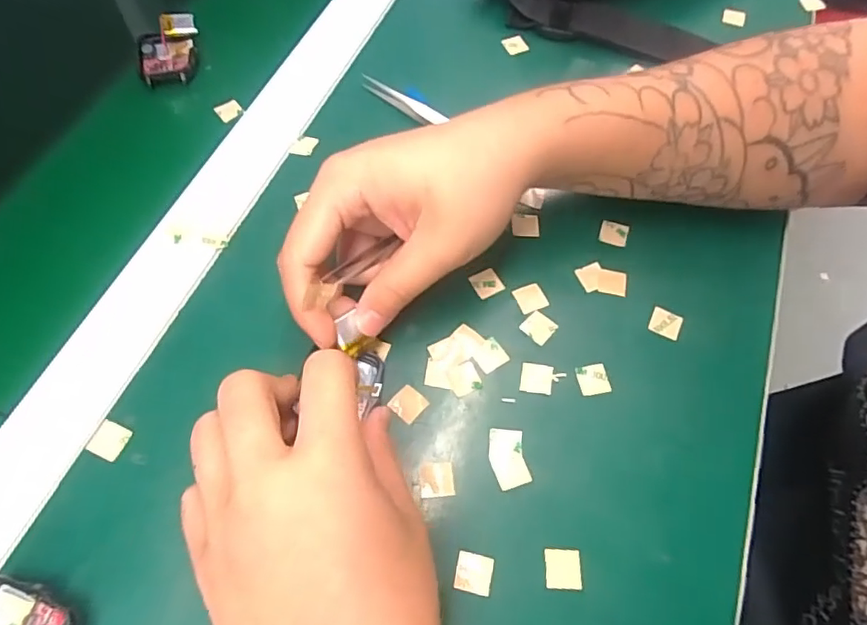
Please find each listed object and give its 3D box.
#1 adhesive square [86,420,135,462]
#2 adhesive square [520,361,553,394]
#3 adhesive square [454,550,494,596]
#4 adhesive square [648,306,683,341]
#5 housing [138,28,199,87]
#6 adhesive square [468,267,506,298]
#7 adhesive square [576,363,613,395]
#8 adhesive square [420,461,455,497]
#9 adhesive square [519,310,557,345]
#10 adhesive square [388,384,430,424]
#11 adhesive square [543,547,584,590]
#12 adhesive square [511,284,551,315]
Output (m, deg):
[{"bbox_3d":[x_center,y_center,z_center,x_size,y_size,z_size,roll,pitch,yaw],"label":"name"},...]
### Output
[{"bbox_3d":[-0.151,0.059,0.260,0.016,0.004,0.016,21,64,8],"label":"adhesive square"},{"bbox_3d":[0.052,0.033,0.283,0.016,0.004,0.016,9,63,2],"label":"adhesive square"},{"bbox_3d":[0.018,0.112,0.241,0.015,0.004,0.015,12,63,4],"label":"adhesive square"},{"bbox_3d":[0.125,0.005,0.302,0.016,0.004,0.016,23,64,9],"label":"adhesive square"},{"bbox_3d":[-0.182,-0.177,0.384,0.037,0.011,0.050,-14,64,-10],"label":"housing"},{"bbox_3d":[0.029,-0.016,0.309,0.015,0.004,0.015,-27,72,-12],"label":"adhesive square"},{"bbox_3d":[0.081,0.033,0.285,0.016,0.004,0.015,-8,63,-7],"label":"adhesive square"},{"bbox_3d":[0.002,0.077,0.260,0.016,0.004,0.016,-4,59,-3],"label":"adhesive square"},{"bbox_3d":[0.056,0.008,0.298,0.016,0.004,0.015,39,71,16],"label":"adhesive square"},{"bbox_3d":[-0.012,0.044,0.275,0.016,0.004,0.016,41,68,17],"label":"adhesive square"},{"bbox_3d":[0.057,0.112,0.246,0.016,0.004,0.016,3,63,1],"label":"adhesive square"},{"bbox_3d":[0.053,-0.009,0.305,0.016,0.004,0.016,-21,65,-13],"label":"adhesive square"}]

